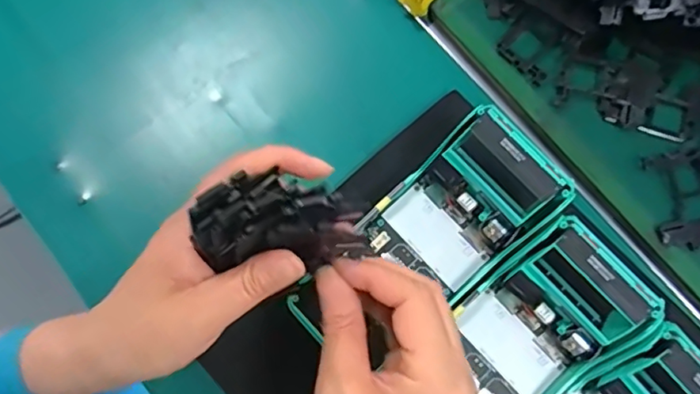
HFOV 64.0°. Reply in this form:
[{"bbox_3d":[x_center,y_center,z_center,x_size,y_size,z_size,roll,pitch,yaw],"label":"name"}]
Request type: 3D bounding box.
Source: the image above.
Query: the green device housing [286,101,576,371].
[{"bbox_3d":[0.049,0.024,0.333,0.149,0.060,0.077,-42,81,-10],"label":"green device housing"}]

